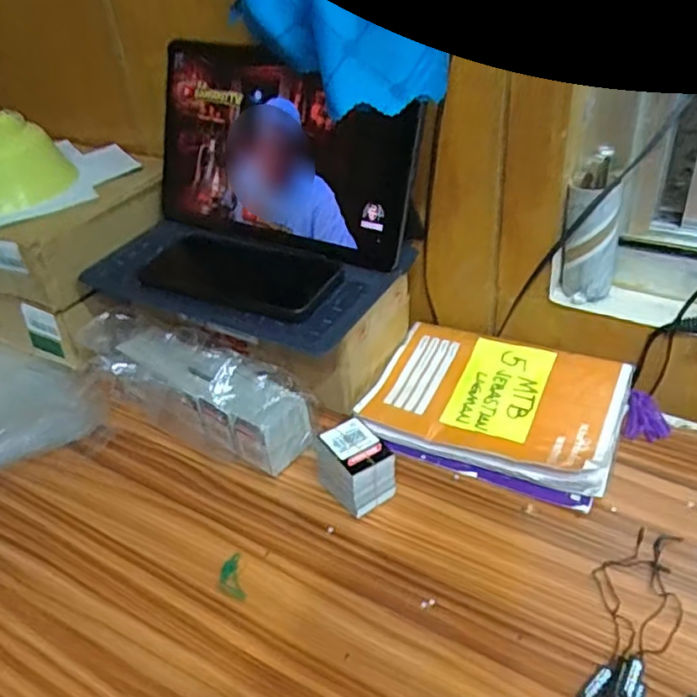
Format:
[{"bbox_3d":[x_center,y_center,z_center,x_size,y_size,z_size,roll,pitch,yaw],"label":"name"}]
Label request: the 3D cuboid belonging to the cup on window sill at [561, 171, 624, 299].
[{"bbox_3d":[0.203,-0.089,0.552,0.044,0.095,0.035,8,39,17],"label":"cup on window sill"}]

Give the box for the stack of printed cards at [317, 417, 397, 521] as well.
[{"bbox_3d":[0.004,0.091,0.505,0.045,0.050,0.057,-28,42,-27],"label":"stack of printed cards"}]

